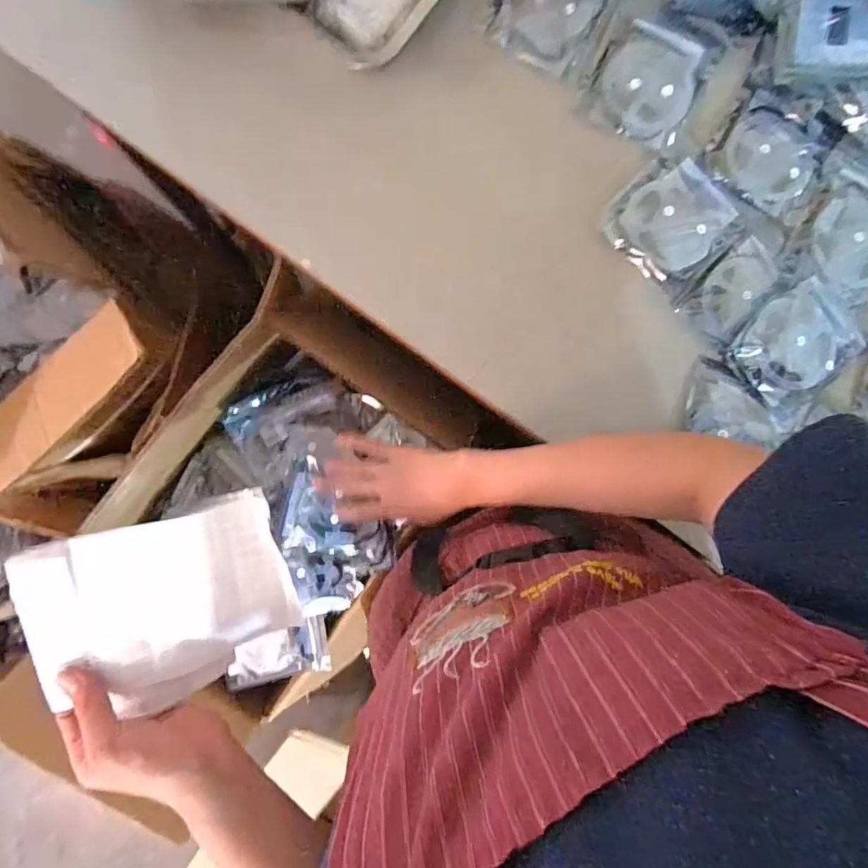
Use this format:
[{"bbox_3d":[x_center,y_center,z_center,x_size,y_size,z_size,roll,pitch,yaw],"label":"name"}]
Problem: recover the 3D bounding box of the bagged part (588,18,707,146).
[{"bbox_3d":[0.237,-0.388,0.567,0.106,0.010,0.128,29,87,0],"label":"bagged part"}]

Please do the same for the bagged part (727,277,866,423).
[{"bbox_3d":[0.393,-0.096,0.550,0.141,0.025,0.110,-41,89,-3],"label":"bagged part"}]

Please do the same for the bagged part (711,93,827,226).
[{"bbox_3d":[0.374,-0.305,0.561,0.108,0.016,0.121,32,87,0],"label":"bagged part"}]

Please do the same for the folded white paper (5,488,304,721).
[{"bbox_3d":[-0.203,0.138,0.401,0.177,0.017,0.152,-14,106,-25],"label":"folded white paper"}]

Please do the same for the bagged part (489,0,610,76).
[{"bbox_3d":[0.129,-0.476,0.566,0.107,0.020,0.137,32,87,0],"label":"bagged part"}]

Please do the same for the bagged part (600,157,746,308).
[{"bbox_3d":[0.259,-0.230,0.556,0.122,0.013,0.128,42,87,0],"label":"bagged part"}]

